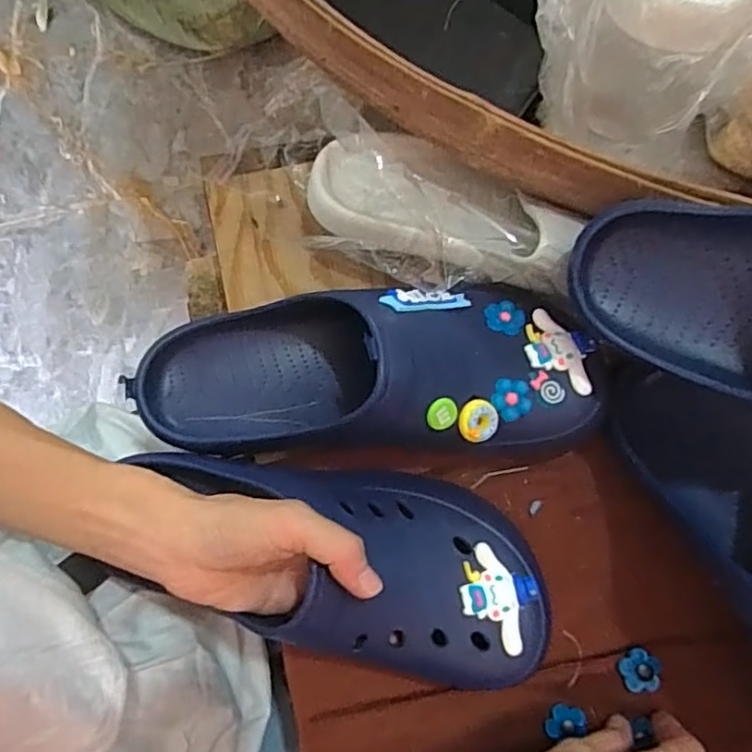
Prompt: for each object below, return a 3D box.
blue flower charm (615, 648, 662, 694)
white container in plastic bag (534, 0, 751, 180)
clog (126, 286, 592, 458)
[{"bbox_3d":[0.165,0.184,0.395,0.025,0.011,0.025,0,76,1],"label":"blue flower charm"},{"bbox_3d":[0.147,-0.184,0.347,0.125,0.105,0.094,22,78,6],"label":"white container in plastic bag"},{"bbox_3d":[0.000,-0.002,0.391,0.297,0.102,0.101,-5,76,0],"label":"clog"}]

